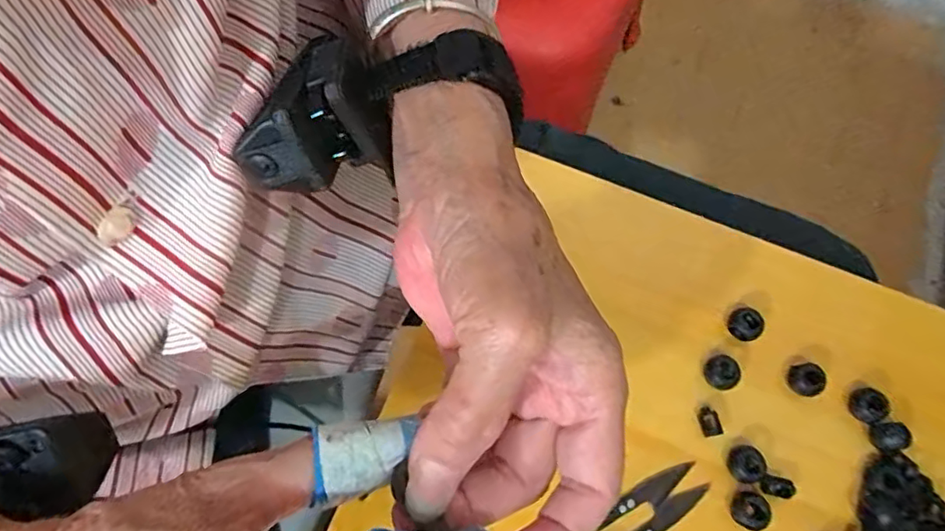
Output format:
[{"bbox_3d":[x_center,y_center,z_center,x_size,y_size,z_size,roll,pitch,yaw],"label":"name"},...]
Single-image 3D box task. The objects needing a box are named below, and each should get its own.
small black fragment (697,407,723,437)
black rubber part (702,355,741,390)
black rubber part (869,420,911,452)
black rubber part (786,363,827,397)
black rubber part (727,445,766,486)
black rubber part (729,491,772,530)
[{"bbox_3d":[0.121,0.080,0.309,0.007,0.011,0.014,-7,67,-6],"label":"small black fragment"},{"bbox_3d":[0.130,0.056,0.316,0.016,0.018,0.018,-25,70,-13],"label":"black rubber part"},{"bbox_3d":[0.210,0.087,0.306,0.010,0.018,0.014,-11,67,-8],"label":"black rubber part"},{"bbox_3d":[0.173,0.060,0.315,0.012,0.018,0.016,-11,67,-8],"label":"black rubber part"},{"bbox_3d":[0.135,0.099,0.300,0.014,0.014,0.017,-1,66,-4],"label":"black rubber part"},{"bbox_3d":[0.134,0.119,0.293,0.016,0.012,0.018,-3,66,-5],"label":"black rubber part"}]

